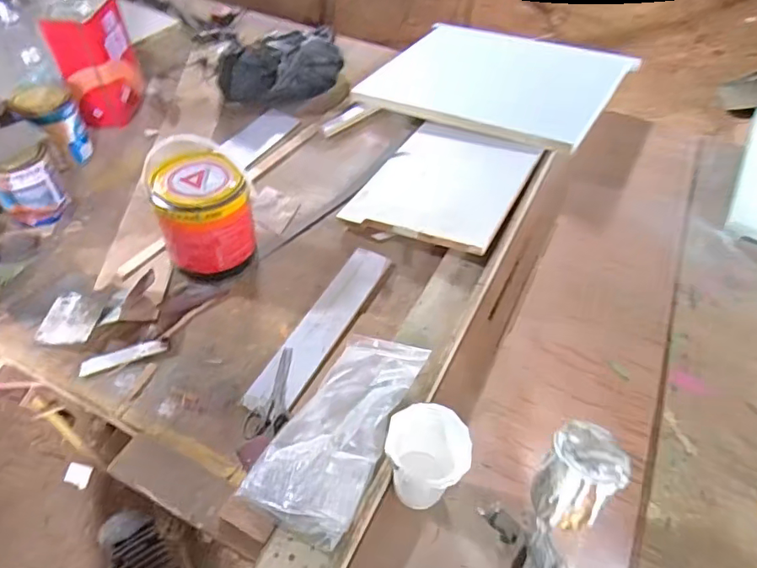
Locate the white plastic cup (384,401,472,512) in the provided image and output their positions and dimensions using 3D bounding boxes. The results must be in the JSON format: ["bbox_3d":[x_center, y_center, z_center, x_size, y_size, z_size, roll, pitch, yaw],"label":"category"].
[{"bbox_3d":[0.056,0.209,0.624,0.092,0.115,0.082,7,48,5],"label":"white plastic cup"}]

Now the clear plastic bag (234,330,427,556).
[{"bbox_3d":[-0.047,0.182,0.684,0.129,0.034,0.283,20,50,16],"label":"clear plastic bag"}]

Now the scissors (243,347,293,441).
[{"bbox_3d":[-0.156,0.152,0.748,0.060,0.013,0.144,-1,48,-3],"label":"scissors"}]

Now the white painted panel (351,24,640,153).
[{"bbox_3d":[0.301,-0.522,1.311,0.549,0.029,0.501,24,53,24],"label":"white painted panel"}]

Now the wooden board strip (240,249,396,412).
[{"bbox_3d":[-0.085,0.063,0.840,0.075,0.012,0.357,20,50,16],"label":"wooden board strip"}]

